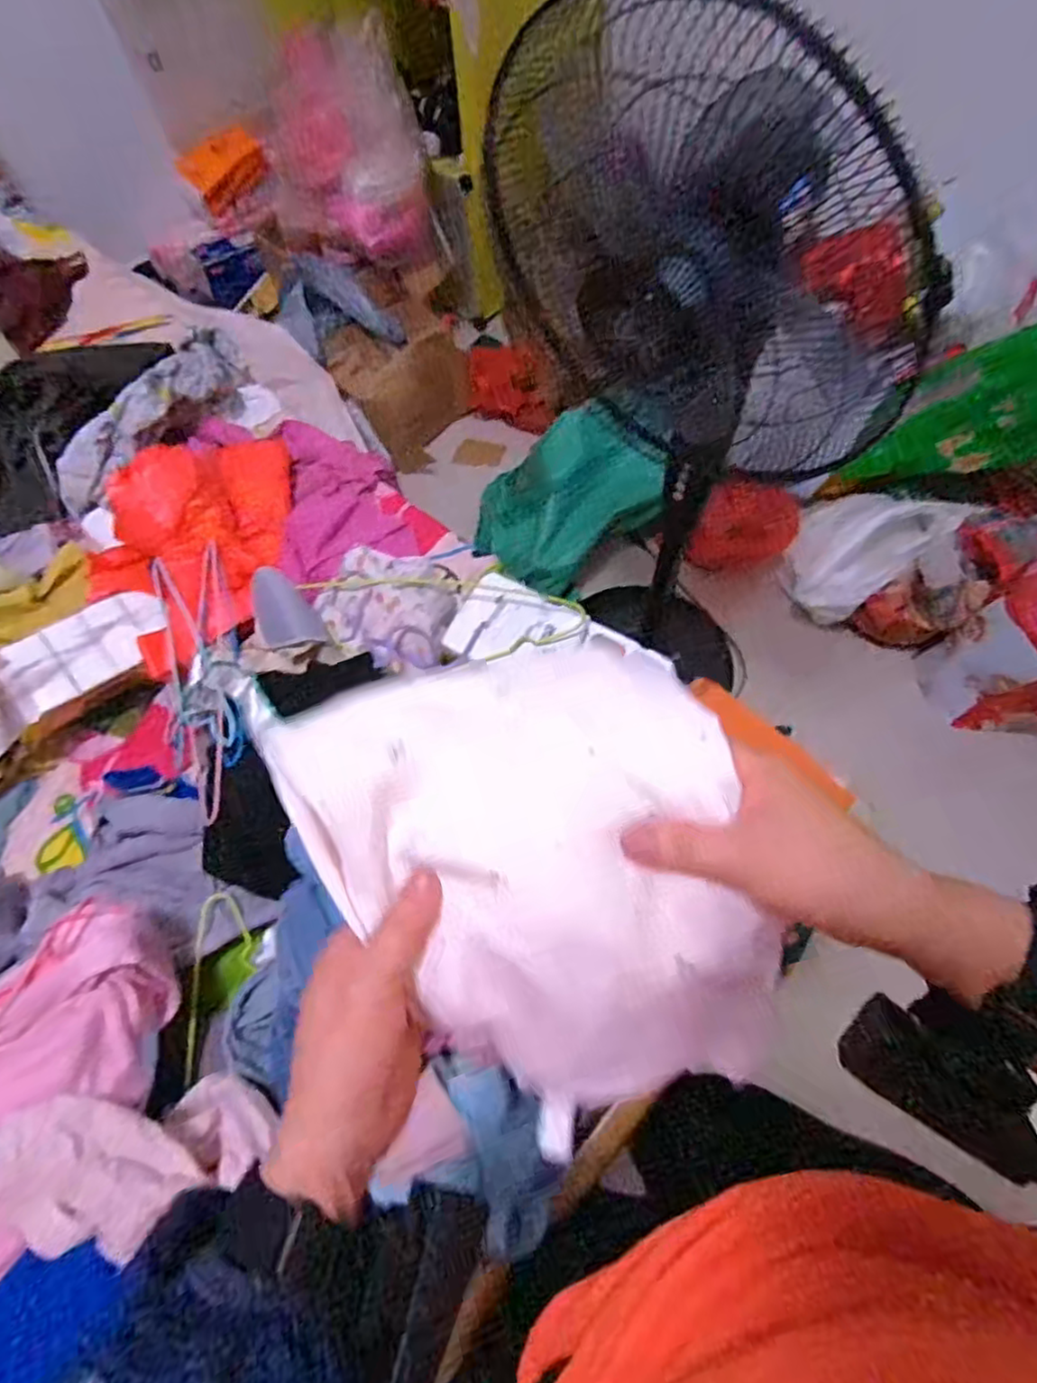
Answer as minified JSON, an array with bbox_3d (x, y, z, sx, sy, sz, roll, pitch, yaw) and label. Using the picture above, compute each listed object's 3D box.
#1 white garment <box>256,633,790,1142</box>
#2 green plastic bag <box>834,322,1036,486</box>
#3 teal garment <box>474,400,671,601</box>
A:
[{"bbox_3d":[0.020,0.091,0.326,0.180,0.133,0.211,-27,68,-11],"label":"white garment"},{"bbox_3d":[0.758,-0.447,1.093,0.466,0.198,0.074,-5,54,49],"label":"green plastic bag"},{"bbox_3d":[0.106,-0.368,1.304,0.264,0.379,0.130,54,33,1],"label":"teal garment"}]

